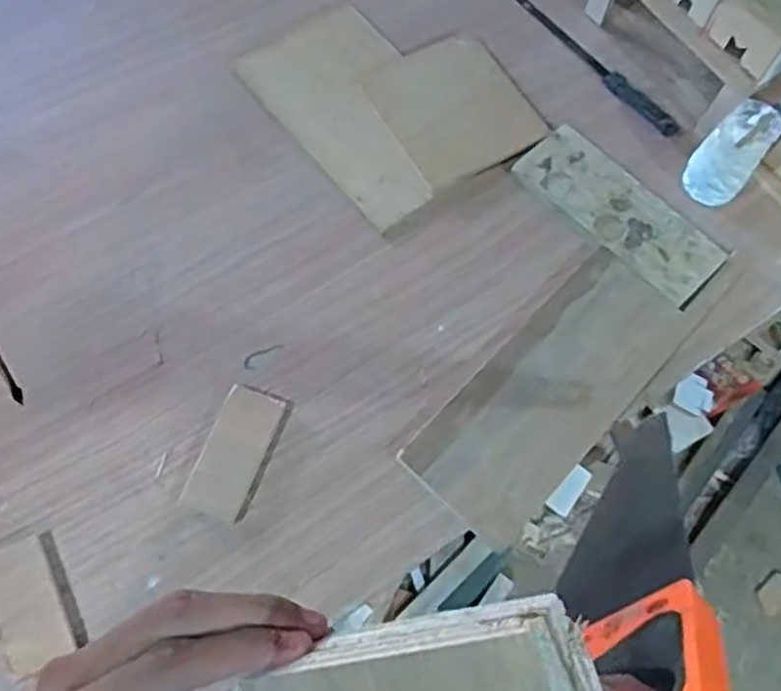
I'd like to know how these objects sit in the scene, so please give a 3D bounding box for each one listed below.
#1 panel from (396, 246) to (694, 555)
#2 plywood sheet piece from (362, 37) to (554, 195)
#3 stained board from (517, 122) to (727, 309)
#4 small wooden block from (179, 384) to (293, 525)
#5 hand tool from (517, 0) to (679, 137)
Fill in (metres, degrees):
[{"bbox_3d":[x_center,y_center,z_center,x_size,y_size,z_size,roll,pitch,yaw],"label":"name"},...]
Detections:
[{"bbox_3d":[0.162,0.042,0.762,0.134,0.012,0.317,40,72,12],"label":"panel"},{"bbox_3d":[0.074,-0.280,0.892,0.169,0.009,0.179,-28,70,-15],"label":"plywood sheet piece"},{"bbox_3d":[0.253,-0.149,0.842,0.094,0.011,0.237,-41,73,-19],"label":"stained board"},{"bbox_3d":[-0.145,0.100,0.726,0.061,0.014,0.127,21,68,4],"label":"small wooden block"},{"bbox_3d":[0.248,-0.358,0.941,0.028,0.018,0.291,-36,72,-18],"label":"hand tool"}]

